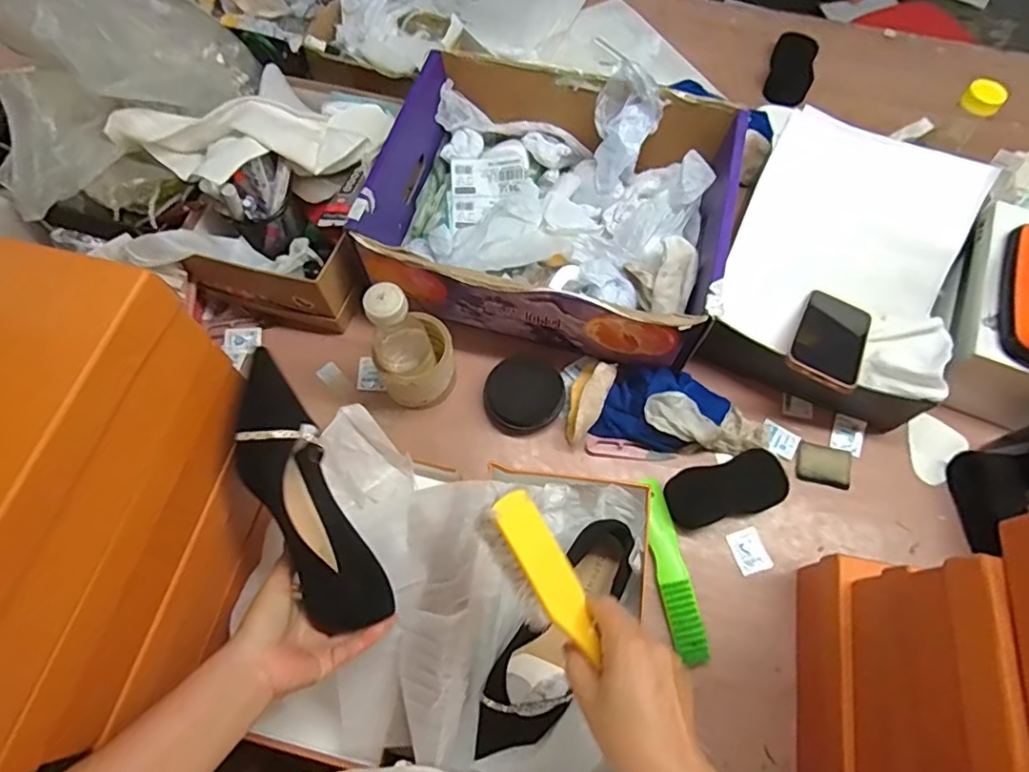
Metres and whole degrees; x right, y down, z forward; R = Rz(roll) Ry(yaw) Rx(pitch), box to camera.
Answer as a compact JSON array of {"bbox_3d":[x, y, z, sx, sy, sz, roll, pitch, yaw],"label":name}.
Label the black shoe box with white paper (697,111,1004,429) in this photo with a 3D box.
[{"bbox_3d":[0.382,-0.136,0.700,0.253,0.121,0.346,23,69,9],"label":"black shoe box with white paper"}]

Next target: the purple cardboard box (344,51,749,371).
[{"bbox_3d":[0.045,-0.226,0.717,0.390,0.123,0.327,15,68,6],"label":"purple cardboard box"}]

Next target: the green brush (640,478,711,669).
[{"bbox_3d":[0.167,0.194,0.622,0.033,0.014,0.190,-8,67,-3],"label":"green brush"}]

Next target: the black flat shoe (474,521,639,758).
[{"bbox_3d":[0.041,0.237,0.549,0.068,0.066,0.229,31,71,12],"label":"black flat shoe"}]

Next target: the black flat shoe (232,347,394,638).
[{"bbox_3d":[-0.184,0.103,0.515,0.072,0.061,0.256,-19,112,-8],"label":"black flat shoe"}]

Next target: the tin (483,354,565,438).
[{"bbox_3d":[0.012,0.011,0.684,0.088,0.028,0.091,0,67,0],"label":"tin"}]

